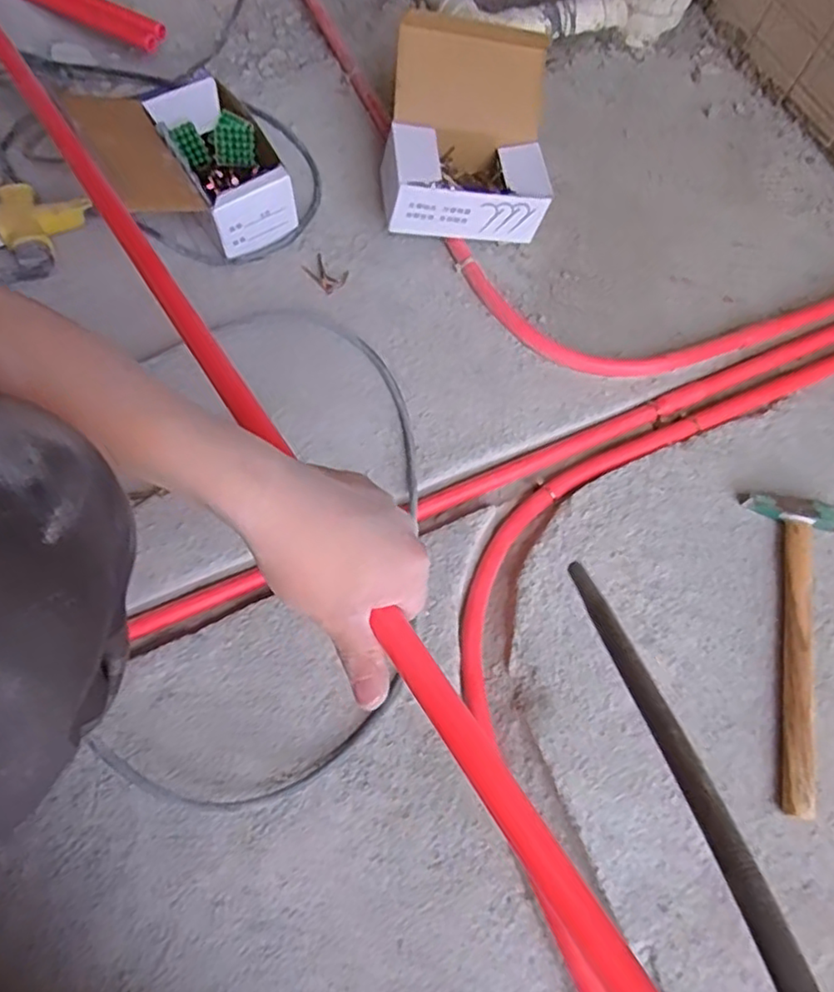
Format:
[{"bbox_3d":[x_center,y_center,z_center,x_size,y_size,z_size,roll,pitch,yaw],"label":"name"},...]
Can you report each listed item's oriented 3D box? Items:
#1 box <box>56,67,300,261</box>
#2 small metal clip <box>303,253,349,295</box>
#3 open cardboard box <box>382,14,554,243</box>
[{"bbox_3d":[-0.258,-0.364,0.744,0.188,0.139,0.193,-26,71,-12],"label":"box"},{"bbox_3d":[-0.109,-0.268,0.782,0.052,0.012,0.036,41,72,14],"label":"small metal clip"},{"bbox_3d":[0.058,-0.411,0.752,0.194,0.173,0.160,-8,69,-6],"label":"open cardboard box"}]

